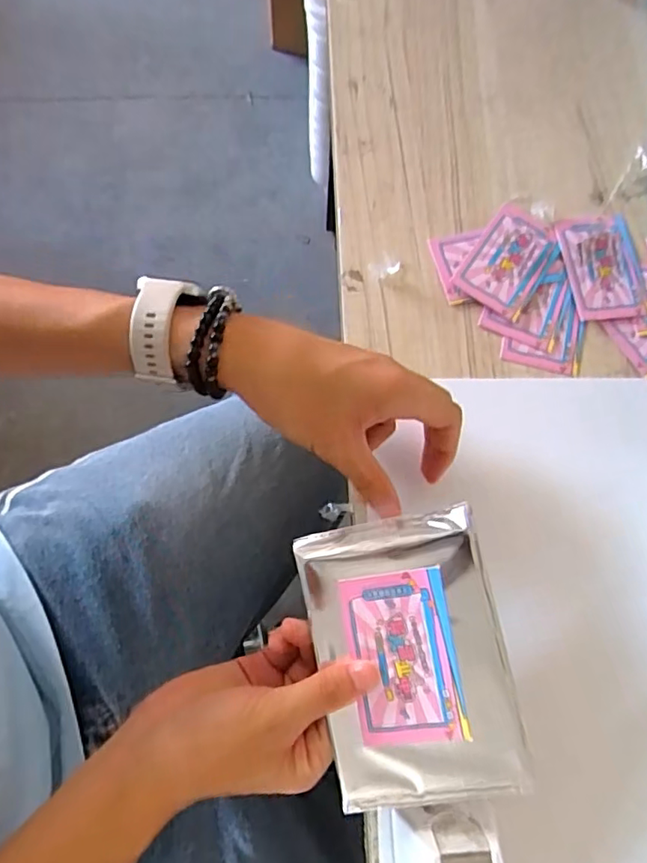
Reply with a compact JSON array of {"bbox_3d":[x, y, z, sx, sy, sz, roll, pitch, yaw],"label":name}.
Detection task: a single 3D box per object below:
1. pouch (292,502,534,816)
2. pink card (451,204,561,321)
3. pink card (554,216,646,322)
[{"bbox_3d":[0.044,0.118,0.300,0.097,0.015,0.140,-15,80,12],"label":"pouch"},{"bbox_3d":[0.137,-0.128,0.415,0.054,0.009,0.083,34,78,9],"label":"pink card"},{"bbox_3d":[0.206,-0.122,0.417,0.054,0.007,0.081,-5,75,-2],"label":"pink card"}]

